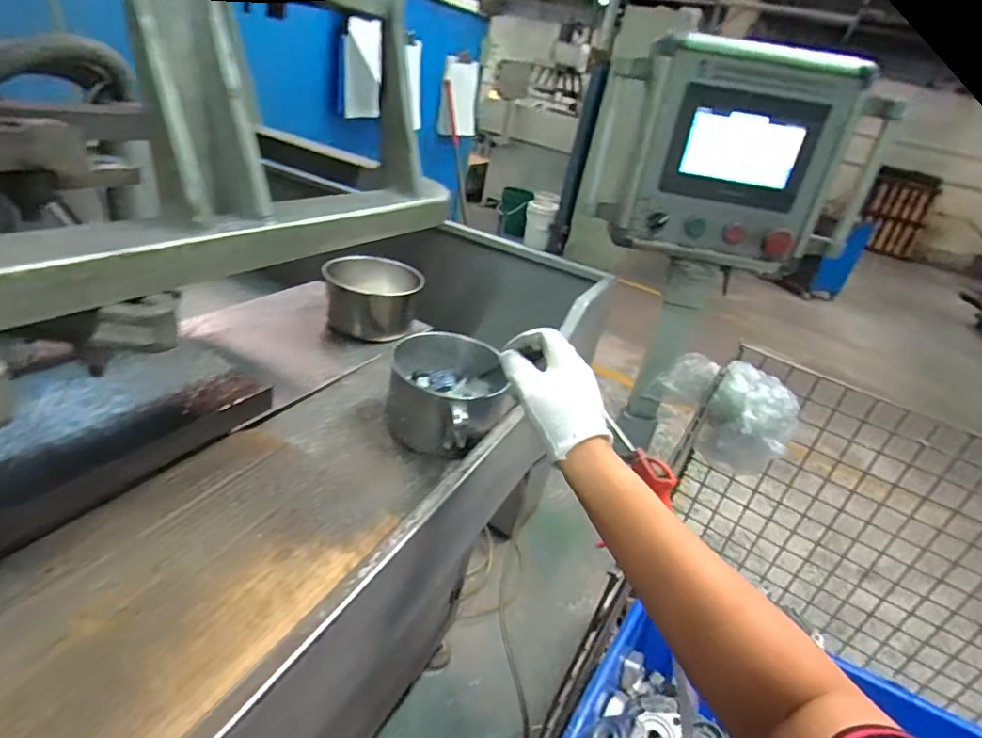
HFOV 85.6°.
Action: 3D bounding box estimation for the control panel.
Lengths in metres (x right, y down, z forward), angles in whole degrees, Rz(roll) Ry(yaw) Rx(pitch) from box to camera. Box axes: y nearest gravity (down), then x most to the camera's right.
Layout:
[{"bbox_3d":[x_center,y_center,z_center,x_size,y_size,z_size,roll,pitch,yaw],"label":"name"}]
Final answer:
[{"bbox_3d":[0.352,-0.305,0.778,0.361,0.266,0.139,16,28,16],"label":"control panel"}]

